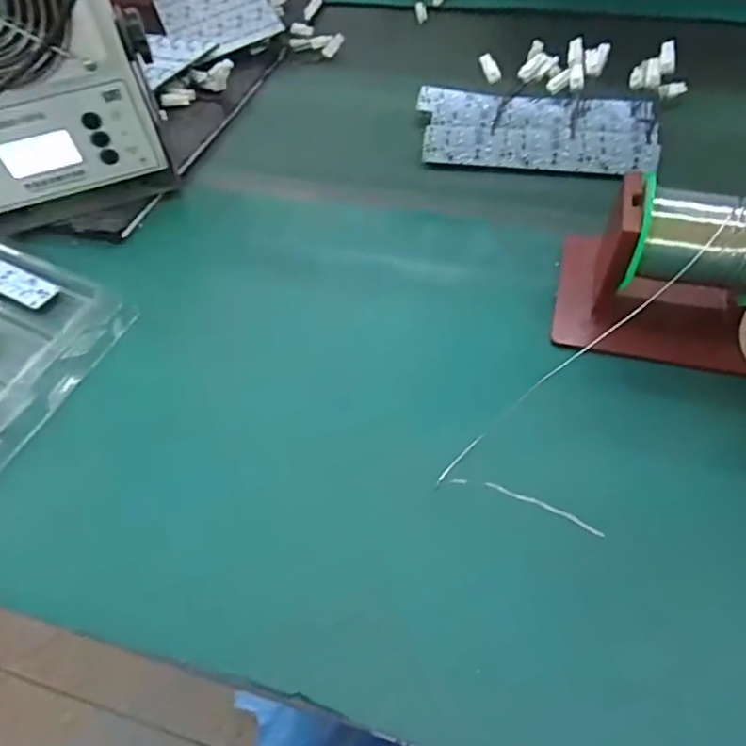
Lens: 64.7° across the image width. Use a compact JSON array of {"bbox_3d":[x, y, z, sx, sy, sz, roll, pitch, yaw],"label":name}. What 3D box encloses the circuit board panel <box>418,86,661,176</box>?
[{"bbox_3d":[0.144,-0.216,0.519,0.198,0.010,0.109,2,54,7],"label":"circuit board panel"}]

